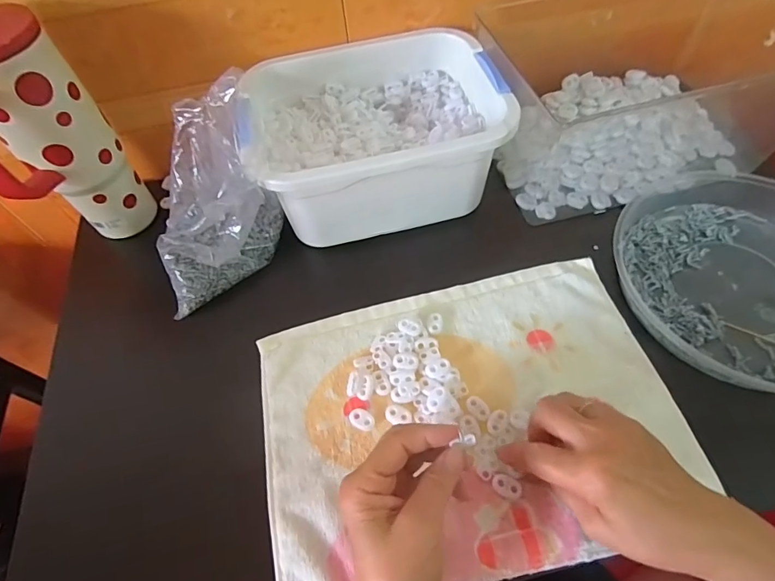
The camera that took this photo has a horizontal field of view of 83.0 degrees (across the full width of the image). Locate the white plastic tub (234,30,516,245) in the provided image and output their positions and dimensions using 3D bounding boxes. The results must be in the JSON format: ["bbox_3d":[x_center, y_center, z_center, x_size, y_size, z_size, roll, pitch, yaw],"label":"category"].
[{"bbox_3d":[-0.013,-0.165,0.457,0.244,0.097,0.189,-12,58,-4],"label":"white plastic tub"}]

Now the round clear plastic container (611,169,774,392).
[{"bbox_3d":[0.332,-0.019,0.399,0.225,0.040,0.210,-2,58,4],"label":"round clear plastic container"}]

